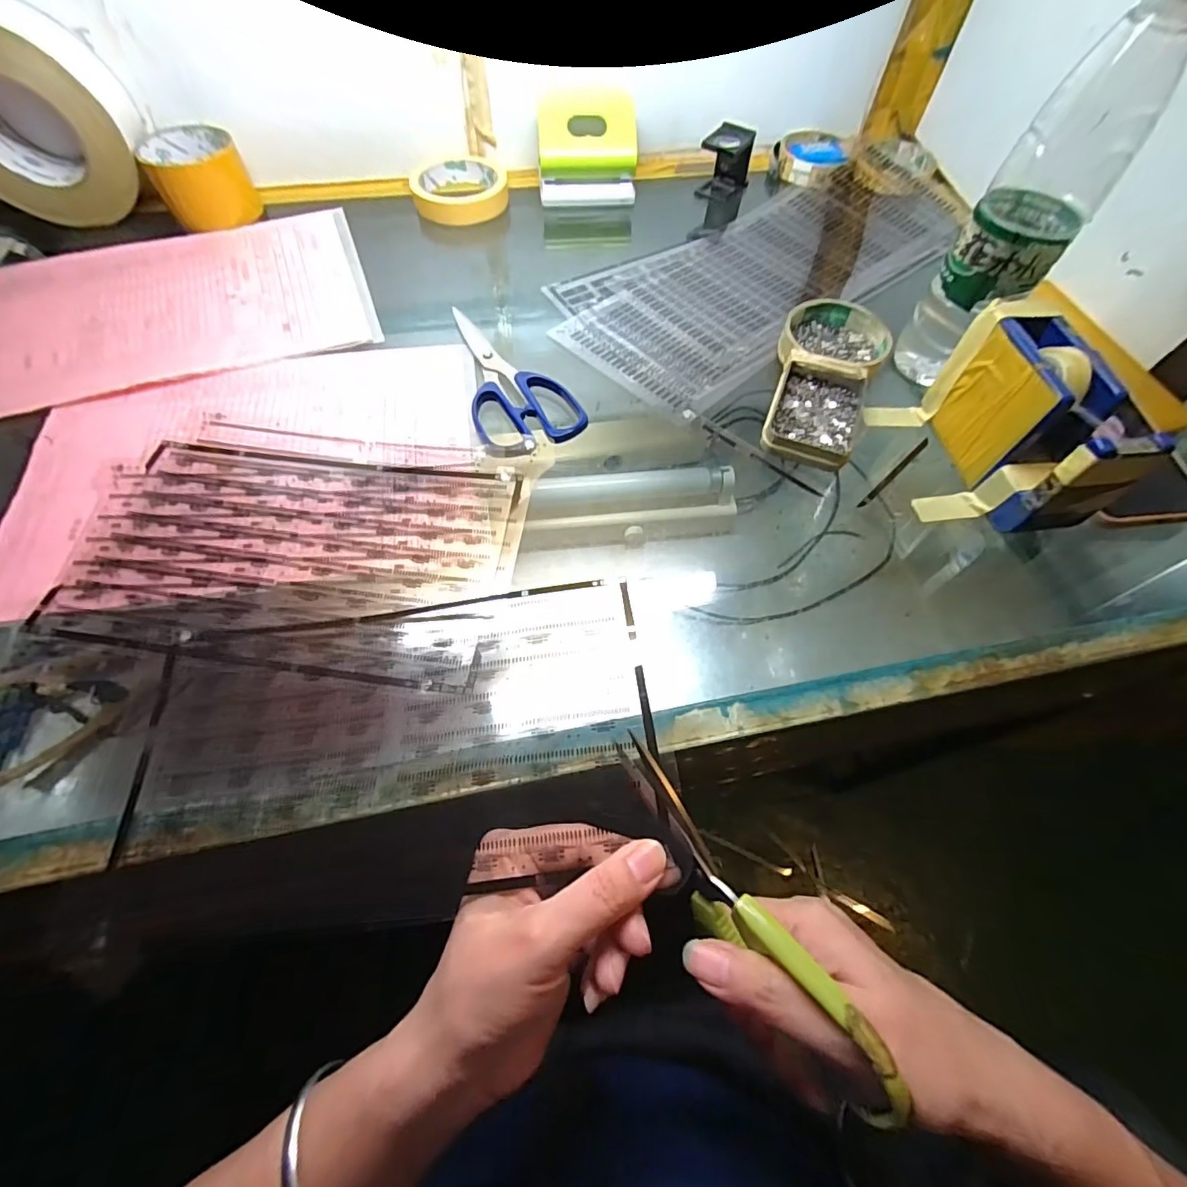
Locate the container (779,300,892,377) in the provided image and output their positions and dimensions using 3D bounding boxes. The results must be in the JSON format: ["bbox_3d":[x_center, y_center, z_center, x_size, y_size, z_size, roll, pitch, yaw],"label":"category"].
[{"bbox_3d":[0.193,-0.200,0.421,0.080,0.021,0.089,25,64,12],"label":"container"}]

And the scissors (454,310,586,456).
[{"bbox_3d":[-0.078,-0.169,0.398,0.073,0.011,0.177,-29,66,-16],"label":"scissors"}]

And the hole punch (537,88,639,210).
[{"bbox_3d":[-0.005,-0.442,0.518,0.094,0.077,0.053,1,61,-1],"label":"hole punch"}]

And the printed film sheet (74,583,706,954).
[{"bbox_3d":[-0.099,0.073,0.262,0.254,0.033,0.153,-6,62,-5],"label":"printed film sheet"}]

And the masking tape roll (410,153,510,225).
[{"bbox_3d":[-0.138,-0.418,0.538,0.096,0.024,0.096,1,61,-1],"label":"masking tape roll"}]

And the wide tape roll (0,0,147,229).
[{"bbox_3d":[-0.474,-0.403,0.448,0.137,0.133,0.061,-5,62,-4],"label":"wide tape roll"}]

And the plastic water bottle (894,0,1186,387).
[{"bbox_3d":[0.278,-0.242,0.330,0.061,0.219,0.071,37,67,17],"label":"plastic water bottle"}]

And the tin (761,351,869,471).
[{"bbox_3d":[0.164,-0.134,0.386,0.064,0.020,0.096,20,63,9],"label":"tin"}]

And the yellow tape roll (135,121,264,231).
[{"bbox_3d":[-0.370,-0.394,0.494,0.080,0.050,0.080,-26,65,-15],"label":"yellow tape roll"}]

